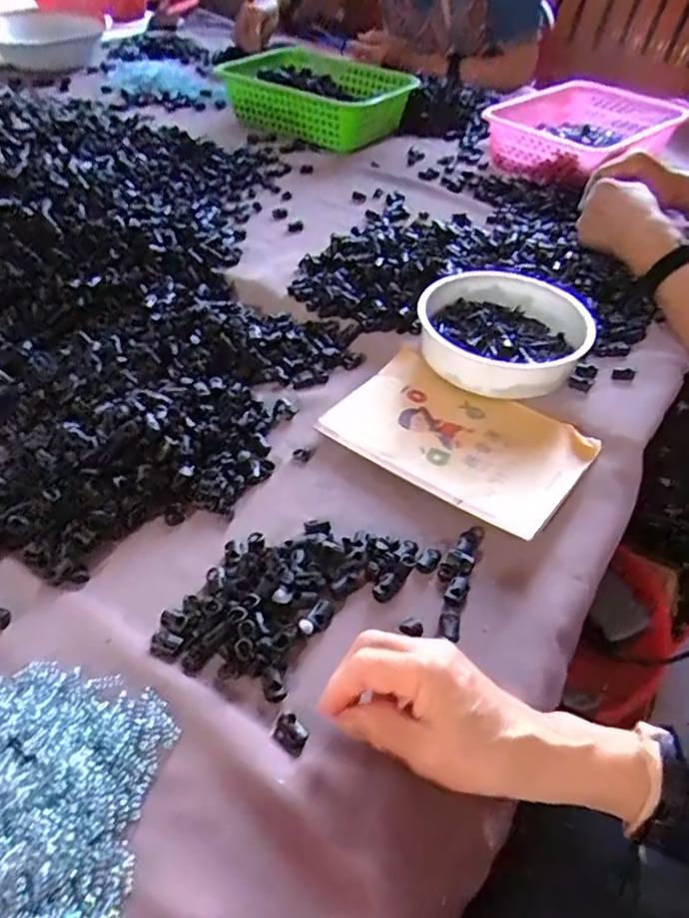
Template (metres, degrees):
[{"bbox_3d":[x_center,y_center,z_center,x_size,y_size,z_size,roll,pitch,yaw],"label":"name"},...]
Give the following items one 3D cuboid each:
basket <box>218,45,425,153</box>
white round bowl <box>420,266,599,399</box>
[{"bbox_3d":[-0.041,-0.599,1.013,0.284,0.075,0.194,28,50,22],"label":"basket"},{"bbox_3d":[0.154,-0.120,0.604,0.160,0.053,0.155,2,46,-2],"label":"white round bowl"}]

